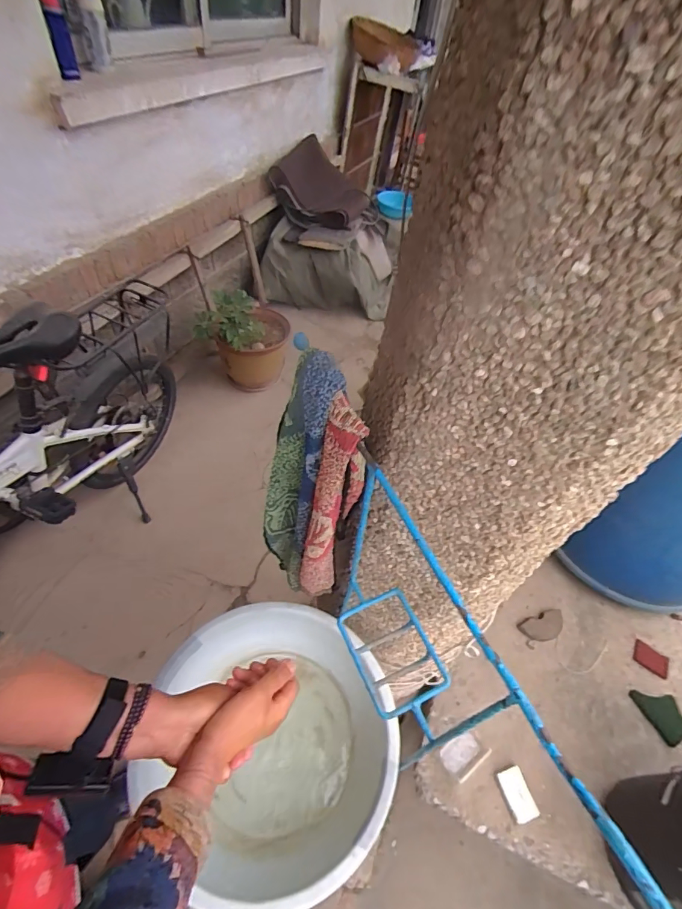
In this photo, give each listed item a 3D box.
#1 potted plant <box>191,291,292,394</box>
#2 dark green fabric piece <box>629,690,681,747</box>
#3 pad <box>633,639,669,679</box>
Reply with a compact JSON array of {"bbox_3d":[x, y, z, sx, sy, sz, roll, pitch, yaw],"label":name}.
[{"bbox_3d":[-0.404,-0.508,1.780,0.360,0.394,0.350,-3,52,-10],"label":"potted plant"},{"bbox_3d":[0.786,0.628,1.027,0.083,0.015,0.120,-30,43,2],"label":"dark green fabric piece"},{"bbox_3d":[0.825,0.544,1.119,0.084,0.012,0.068,31,54,17],"label":"pad"}]

